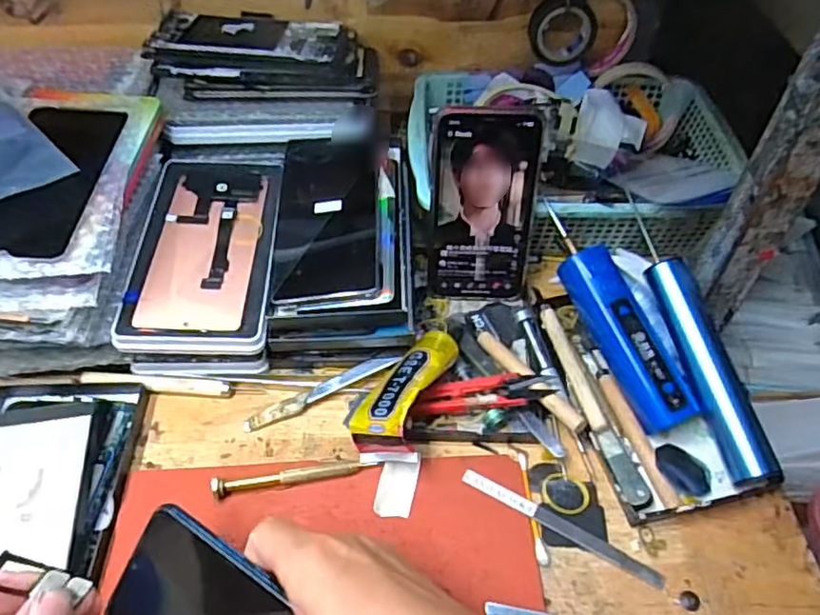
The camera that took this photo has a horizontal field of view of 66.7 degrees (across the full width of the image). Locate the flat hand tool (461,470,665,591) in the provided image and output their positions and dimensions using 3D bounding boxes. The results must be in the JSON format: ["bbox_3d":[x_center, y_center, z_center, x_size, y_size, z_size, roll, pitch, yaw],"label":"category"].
[{"bbox_3d":[0.094,0.136,0.389,0.131,0.004,0.010,25,55,19],"label":"flat hand tool"}]

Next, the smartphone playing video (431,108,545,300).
[{"bbox_3d":[0.055,-0.071,0.464,0.076,0.150,0.006,1,33,2],"label":"smartphone playing video"}]

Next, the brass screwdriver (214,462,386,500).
[{"bbox_3d":[-0.074,0.108,0.403,0.104,0.014,0.009,-9,51,-8],"label":"brass screwdriver"}]

